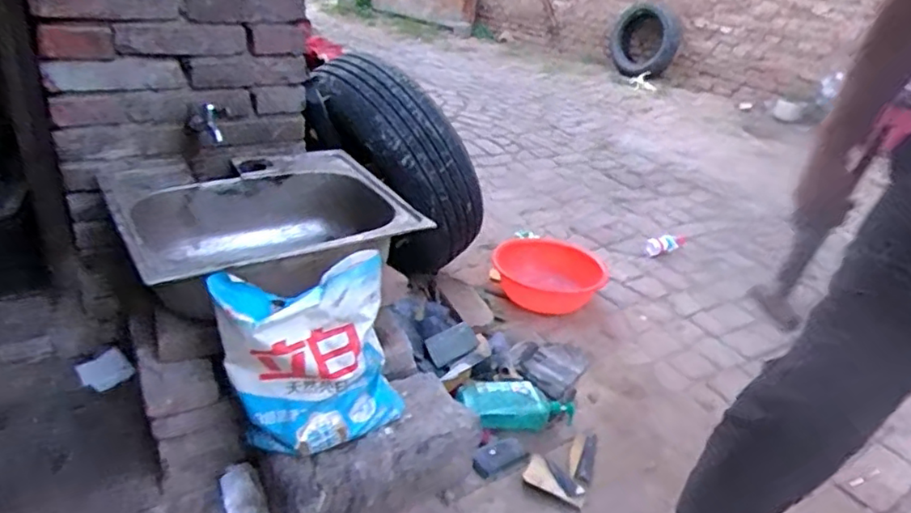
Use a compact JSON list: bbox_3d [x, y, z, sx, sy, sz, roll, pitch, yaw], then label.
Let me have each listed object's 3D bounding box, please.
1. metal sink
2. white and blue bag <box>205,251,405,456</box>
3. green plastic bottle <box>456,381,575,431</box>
[{"bbox_3d":[-0.374,-0.052,1.229,0.536,0.158,0.440,-14,34,-32],"label":"metal sink"},{"bbox_3d":[-0.240,0.170,1.025,0.278,0.294,0.152,-8,31,-24],"label":"white and blue bag"},{"bbox_3d":[0.151,0.359,1.456,0.289,0.064,0.117,1,29,-9],"label":"green plastic bottle"}]

